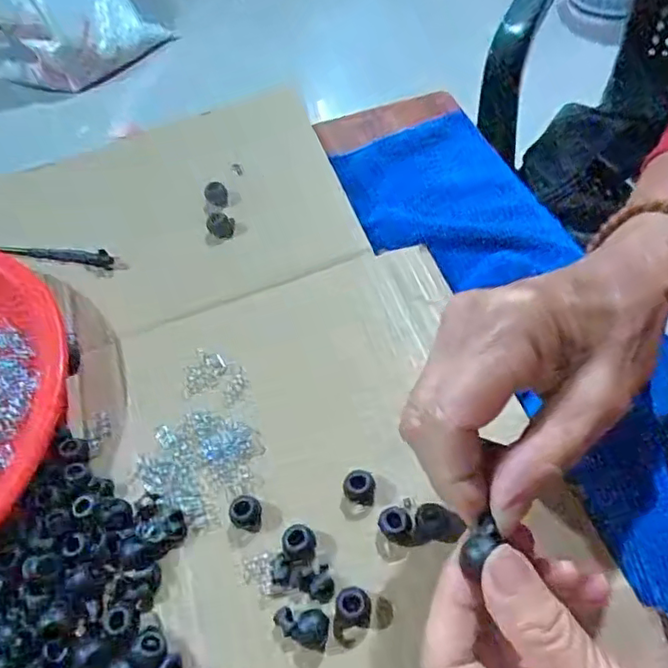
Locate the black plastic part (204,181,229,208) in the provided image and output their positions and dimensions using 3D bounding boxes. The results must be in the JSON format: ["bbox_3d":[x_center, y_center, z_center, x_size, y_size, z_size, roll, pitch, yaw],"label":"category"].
[{"bbox_3d":[-0.083,-0.099,0.427,0.016,0.011,0.016,-3,53,4],"label":"black plastic part"}]

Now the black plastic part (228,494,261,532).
[{"bbox_3d":[-0.043,0.087,0.296,0.013,0.013,0.016,-3,53,5],"label":"black plastic part"}]

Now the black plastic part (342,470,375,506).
[{"bbox_3d":[0.012,0.075,0.296,0.015,0.016,0.014,2,53,8],"label":"black plastic part"}]

